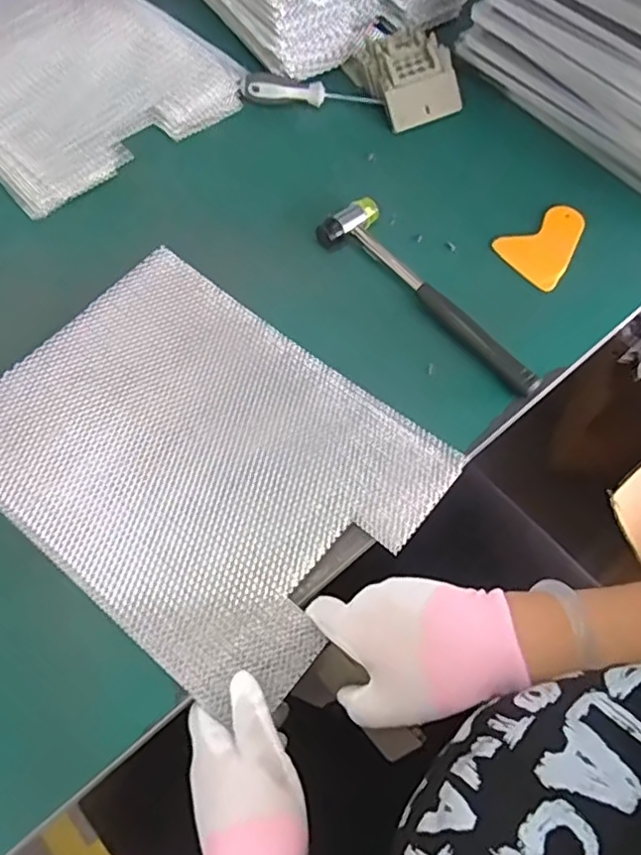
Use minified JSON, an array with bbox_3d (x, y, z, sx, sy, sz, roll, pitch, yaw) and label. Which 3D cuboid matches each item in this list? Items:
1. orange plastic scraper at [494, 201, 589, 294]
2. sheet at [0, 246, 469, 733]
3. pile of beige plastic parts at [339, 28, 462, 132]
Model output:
[{"bbox_3d":[0.225,-0.177,0.597,0.098,0.011,0.070,-33,69,-16],"label":"orange plastic scraper"},{"bbox_3d":[-0.096,0.021,0.478,0.324,0.020,0.244,37,68,15],"label":"sheet"},{"bbox_3d":[0.096,-0.381,0.668,0.094,0.036,0.115,-25,67,-13],"label":"pile of beige plastic parts"}]

